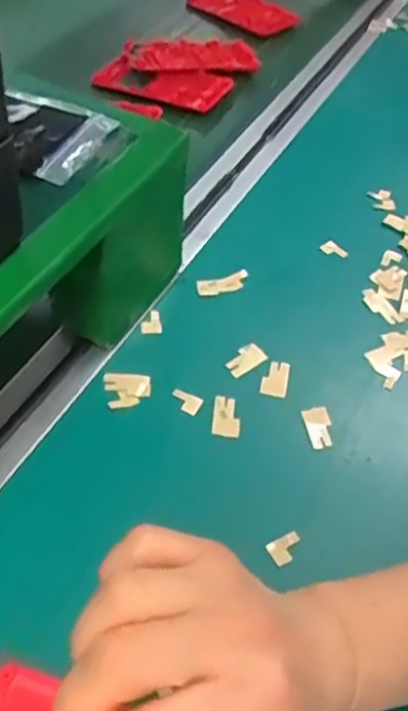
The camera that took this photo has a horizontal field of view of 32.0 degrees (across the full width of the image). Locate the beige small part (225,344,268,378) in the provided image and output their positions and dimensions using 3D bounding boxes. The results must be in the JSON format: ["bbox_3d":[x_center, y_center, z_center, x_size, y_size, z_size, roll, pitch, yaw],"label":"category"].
[{"bbox_3d":[0.026,0.002,0.448,0.028,0.004,0.016,-31,57,-28],"label":"beige small part"}]

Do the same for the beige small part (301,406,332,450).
[{"bbox_3d":[0.068,0.042,0.418,0.015,0.005,0.026,-7,49,-10],"label":"beige small part"}]

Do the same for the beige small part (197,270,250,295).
[{"bbox_3d":[0.014,-0.050,0.492,0.037,0.004,0.014,-14,51,-16],"label":"beige small part"}]

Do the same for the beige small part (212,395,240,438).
[{"bbox_3d":[0.013,0.035,0.417,0.015,0.004,0.028,4,48,-1],"label":"beige small part"}]

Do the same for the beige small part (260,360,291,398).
[{"bbox_3d":[0.044,0.013,0.438,0.016,0.004,0.027,11,48,5],"label":"beige small part"}]

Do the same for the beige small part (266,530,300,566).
[{"bbox_3d":[0.042,0.098,0.364,0.017,0.007,0.013,-27,56,-26],"label":"beige small part"}]

